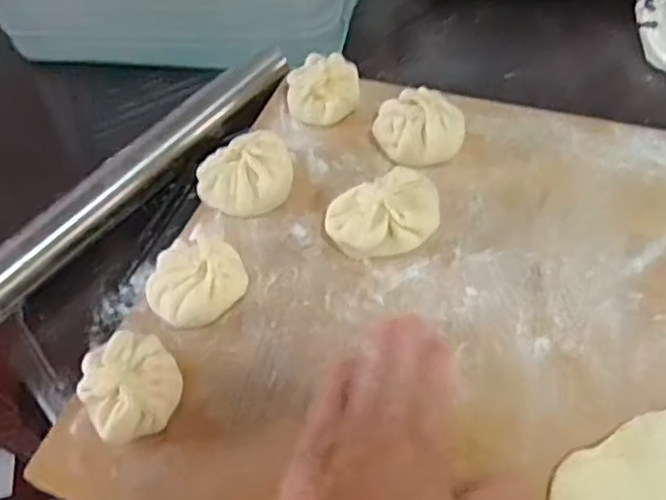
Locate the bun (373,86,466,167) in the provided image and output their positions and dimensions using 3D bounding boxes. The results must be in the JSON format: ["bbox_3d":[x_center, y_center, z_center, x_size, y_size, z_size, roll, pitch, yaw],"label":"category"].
[{"bbox_3d":[0.059,-0.082,0.458,0.058,0.030,0.052,5,53,11],"label":"bun"}]

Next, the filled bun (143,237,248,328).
[{"bbox_3d":[-0.079,0.019,0.395,0.056,0.027,0.047,-19,53,-7],"label":"filled bun"}]

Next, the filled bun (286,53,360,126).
[{"bbox_3d":[-0.007,-0.119,0.492,0.052,0.027,0.052,-5,52,4],"label":"filled bun"}]

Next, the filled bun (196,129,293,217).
[{"bbox_3d":[-0.058,-0.051,0.448,0.061,0.027,0.053,-17,52,-6],"label":"filled bun"}]

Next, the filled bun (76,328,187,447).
[{"bbox_3d":[-0.107,0.070,0.358,0.050,0.024,0.053,-1,48,1],"label":"filled bun"}]

